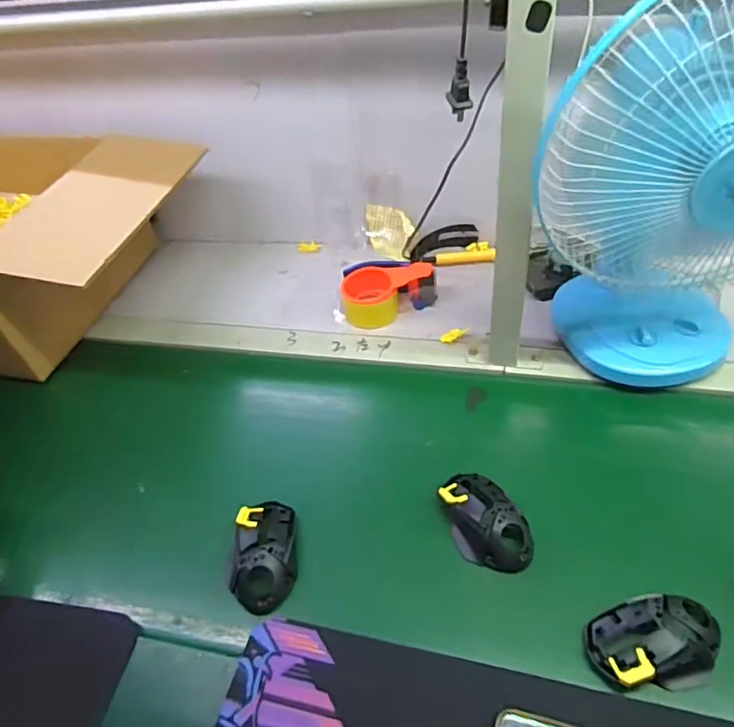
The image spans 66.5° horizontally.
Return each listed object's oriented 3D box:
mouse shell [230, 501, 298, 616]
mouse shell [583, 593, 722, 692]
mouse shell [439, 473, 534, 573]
[{"bbox_3d":[-0.106,0.199,0.587,0.064,0.035,0.115,-4,46,3],"label":"mouse shell"},{"bbox_3d":[0.249,0.240,0.483,0.110,0.032,0.070,-13,47,-5],"label":"mouse shell"},{"bbox_3d":[0.120,0.162,0.583,0.069,0.035,0.115,-25,49,-16],"label":"mouse shell"}]

